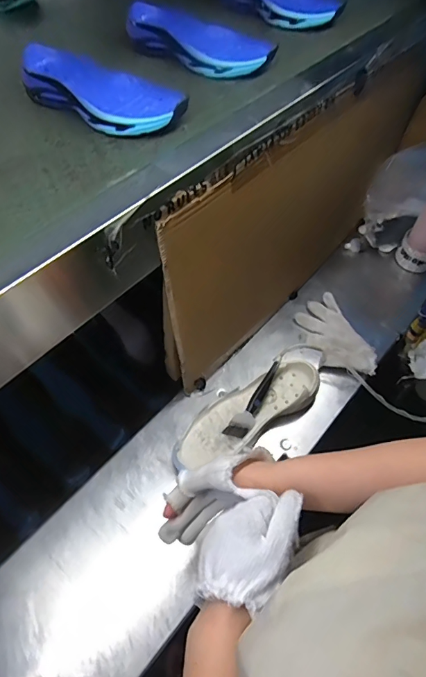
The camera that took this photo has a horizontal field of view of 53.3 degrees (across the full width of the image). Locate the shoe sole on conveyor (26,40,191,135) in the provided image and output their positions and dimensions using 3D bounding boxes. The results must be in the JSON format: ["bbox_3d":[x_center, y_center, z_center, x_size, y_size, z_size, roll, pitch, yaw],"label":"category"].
[{"bbox_3d":[-0.129,-0.283,0.489,0.212,0.035,0.090,28,59,18],"label":"shoe sole on conveyor"}]

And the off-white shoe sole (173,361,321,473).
[{"bbox_3d":[0.057,0.129,0.709,0.283,0.040,0.098,-29,60,-19],"label":"off-white shoe sole"}]

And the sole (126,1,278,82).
[{"bbox_3d":[-0.019,-0.399,0.571,0.212,0.037,0.095,30,60,19],"label":"sole"}]

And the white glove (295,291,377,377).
[{"bbox_3d":[0.232,-0.006,0.809,0.098,0.030,0.184,-19,49,-10],"label":"white glove"}]

